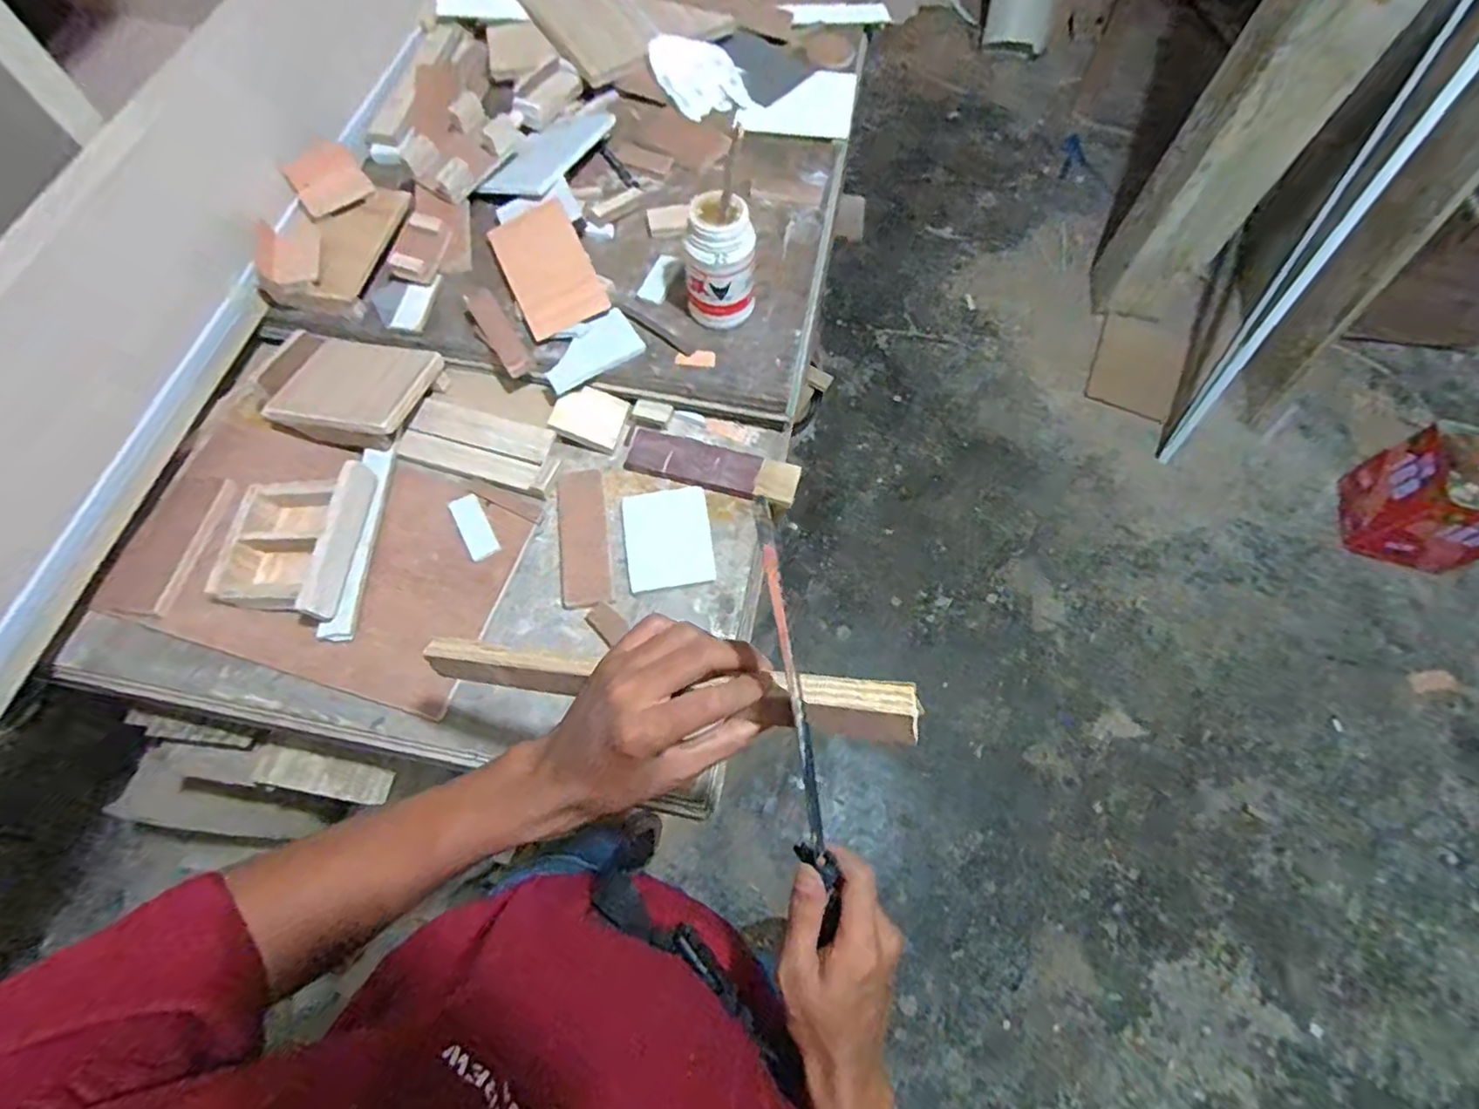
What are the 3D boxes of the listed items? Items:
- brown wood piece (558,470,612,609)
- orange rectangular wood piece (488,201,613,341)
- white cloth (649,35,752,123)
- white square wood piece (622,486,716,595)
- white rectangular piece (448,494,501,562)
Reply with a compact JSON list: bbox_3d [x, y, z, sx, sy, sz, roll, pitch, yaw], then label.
[{"bbox_3d":[-0.177,-0.020,0.711,0.053,0.009,0.159,-7,67,-4],"label":"brown wood piece"},{"bbox_3d":[-0.238,-0.352,0.782,0.100,0.010,0.177,-27,75,-3],"label":"orange rectangular wood piece"},{"bbox_3d":[-0.061,-0.703,0.930,0.118,0.014,0.122,-26,95,-10],"label":"white cloth"},{"bbox_3d":[-0.080,-0.019,0.704,0.094,0.007,0.118,-9,67,-4],"label":"white square wood piece"},{"bbox_3d":[-0.294,-0.030,0.703,0.032,0.014,0.077,-27,70,-12],"label":"white rectangular piece"}]

